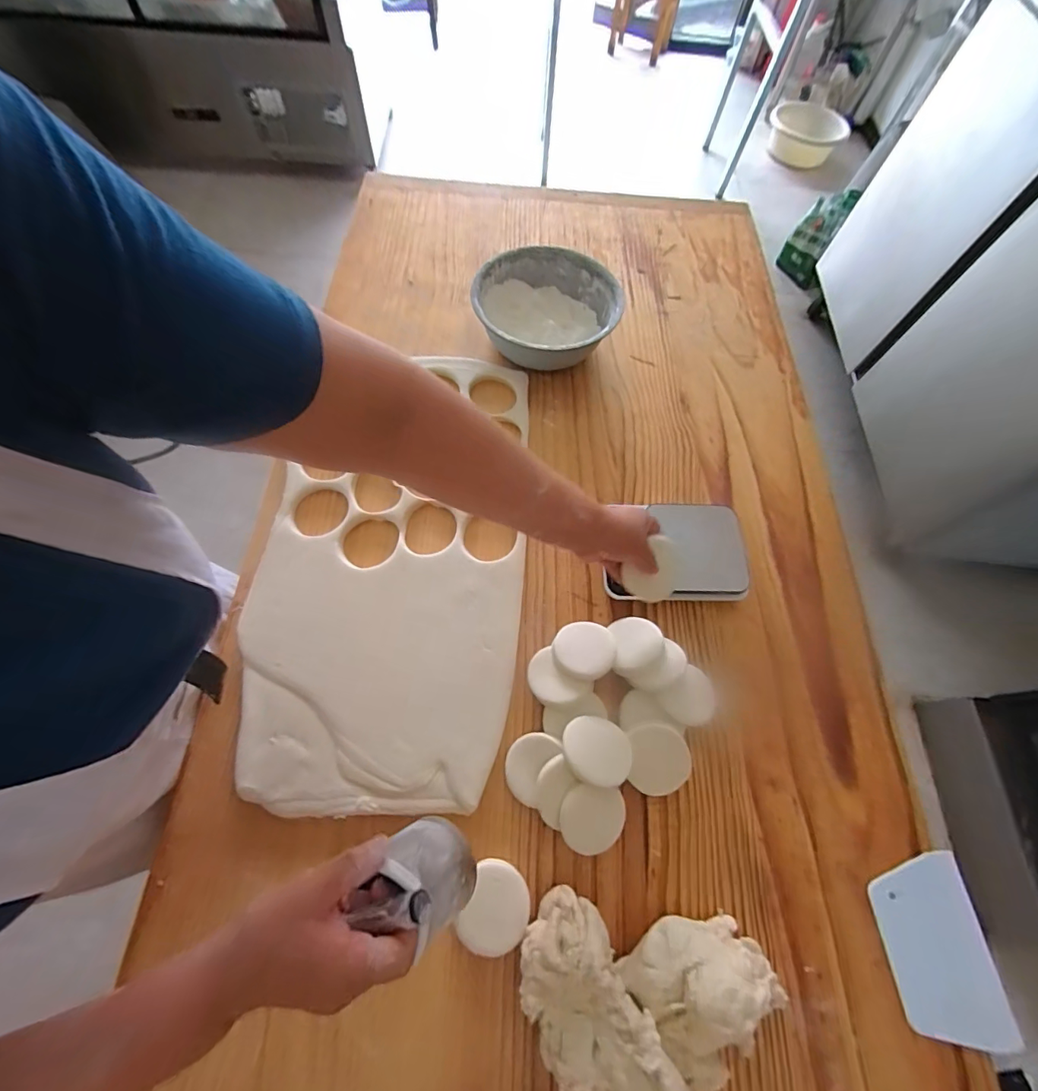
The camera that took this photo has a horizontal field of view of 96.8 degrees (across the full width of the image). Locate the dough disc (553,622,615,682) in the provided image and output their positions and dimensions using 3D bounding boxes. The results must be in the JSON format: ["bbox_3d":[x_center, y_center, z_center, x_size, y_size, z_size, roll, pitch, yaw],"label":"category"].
[{"bbox_3d":[0.072,0.116,0.511,0.066,0.007,0.066,4,49,16],"label":"dough disc"}]

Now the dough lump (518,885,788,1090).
[{"bbox_3d":[0.112,0.398,0.377,0.227,0.061,0.161,10,63,2],"label":"dough lump"}]

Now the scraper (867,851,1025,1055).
[{"bbox_3d":[0.398,0.383,0.441,0.092,0.011,0.140,-6,59,8],"label":"scraper"}]

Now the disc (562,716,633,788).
[{"bbox_3d":[0.079,0.209,0.471,0.067,0.004,0.064,-6,52,7],"label":"disc"}]

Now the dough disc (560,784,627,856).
[{"bbox_3d":[0.072,0.271,0.457,0.062,0.004,0.062,0,80,-2],"label":"dough disc"}]

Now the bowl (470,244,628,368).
[{"bbox_3d":[0.044,-0.354,0.715,0.206,0.092,0.205,1,65,-3],"label":"bowl"}]

